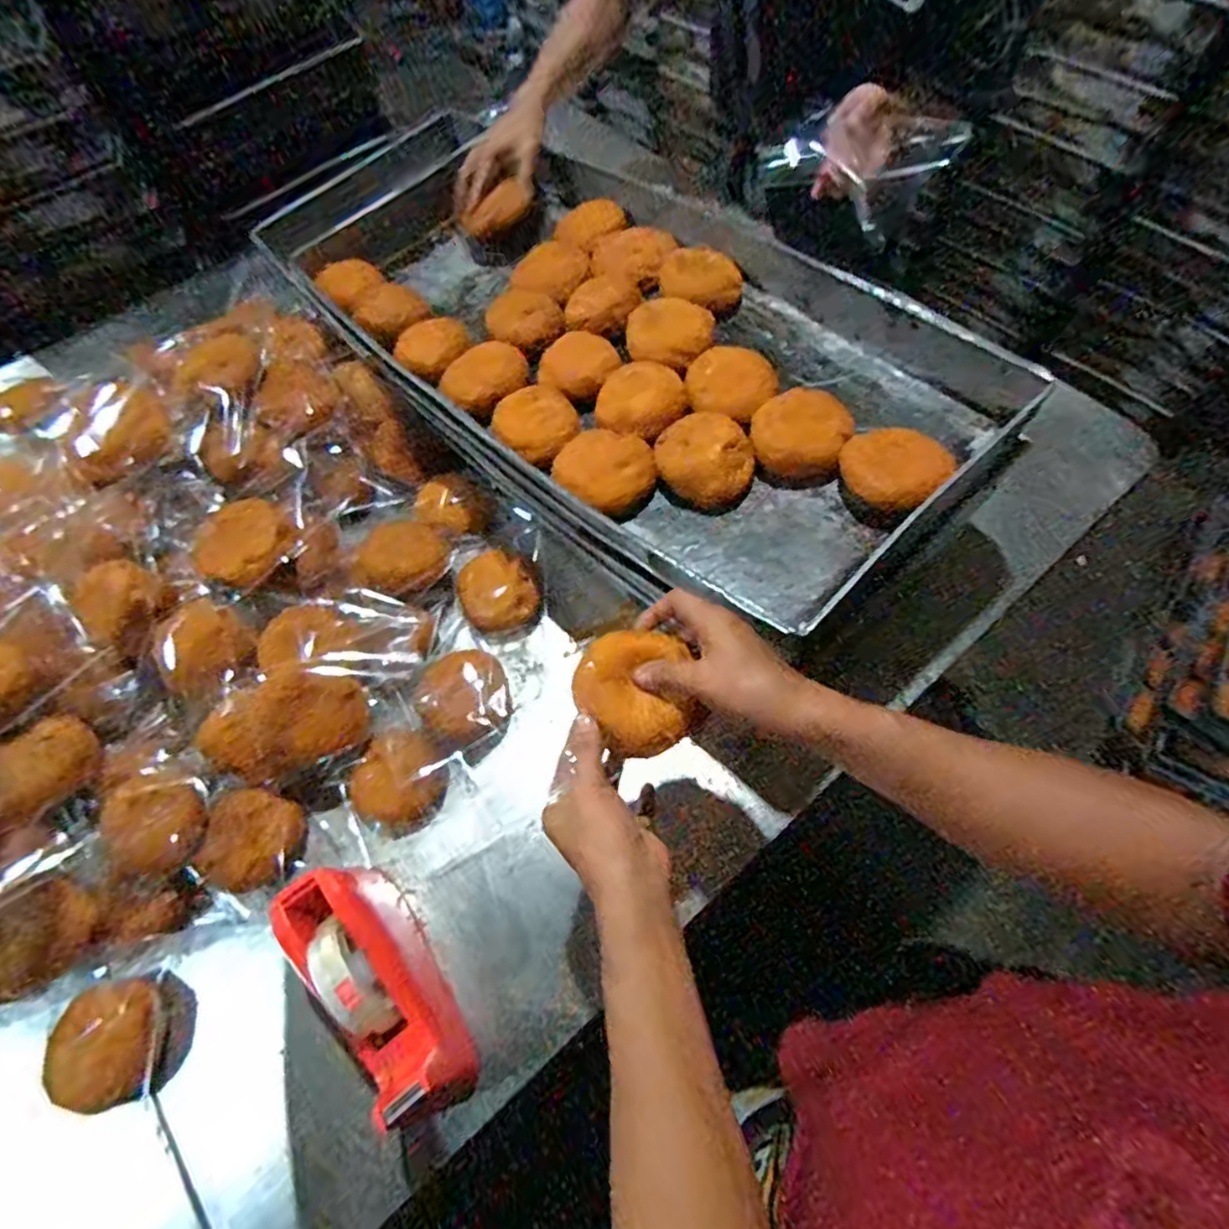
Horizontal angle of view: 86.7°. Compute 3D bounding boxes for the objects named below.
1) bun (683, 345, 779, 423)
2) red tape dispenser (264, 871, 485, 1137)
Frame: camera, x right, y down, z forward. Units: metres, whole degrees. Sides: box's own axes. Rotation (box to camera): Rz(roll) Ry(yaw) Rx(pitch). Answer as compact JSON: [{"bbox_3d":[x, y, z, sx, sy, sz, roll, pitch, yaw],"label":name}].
[{"bbox_3d":[0.119,-0.234,0.678,0.093,0.034,0.085,-2,63,4],"label":"bun"},{"bbox_3d":[-0.197,0.310,0.539,0.073,0.118,0.209,-32,66,-12],"label":"red tape dispenser"}]

